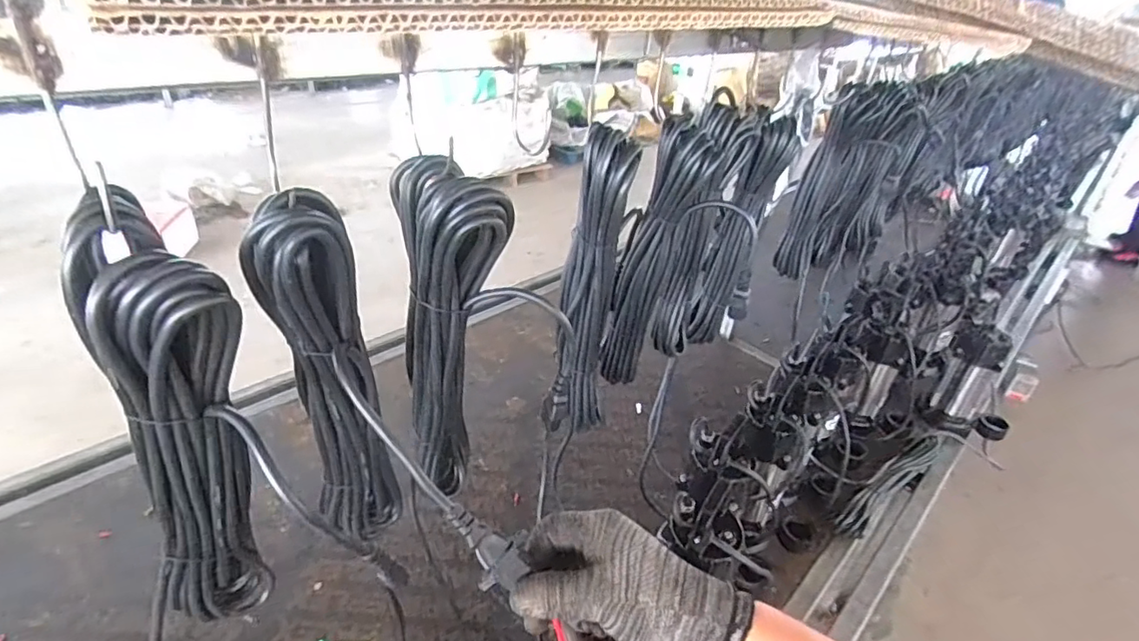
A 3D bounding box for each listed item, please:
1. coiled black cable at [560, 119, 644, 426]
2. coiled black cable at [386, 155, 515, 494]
[{"bbox_3d":[0.028,-0.027,0.617,0.061,0.333,0.059,-3,32,-14],"label":"coiled black cable"},{"bbox_3d":[-0.101,0.035,0.495,0.068,0.337,0.077,-20,40,-36],"label":"coiled black cable"}]

